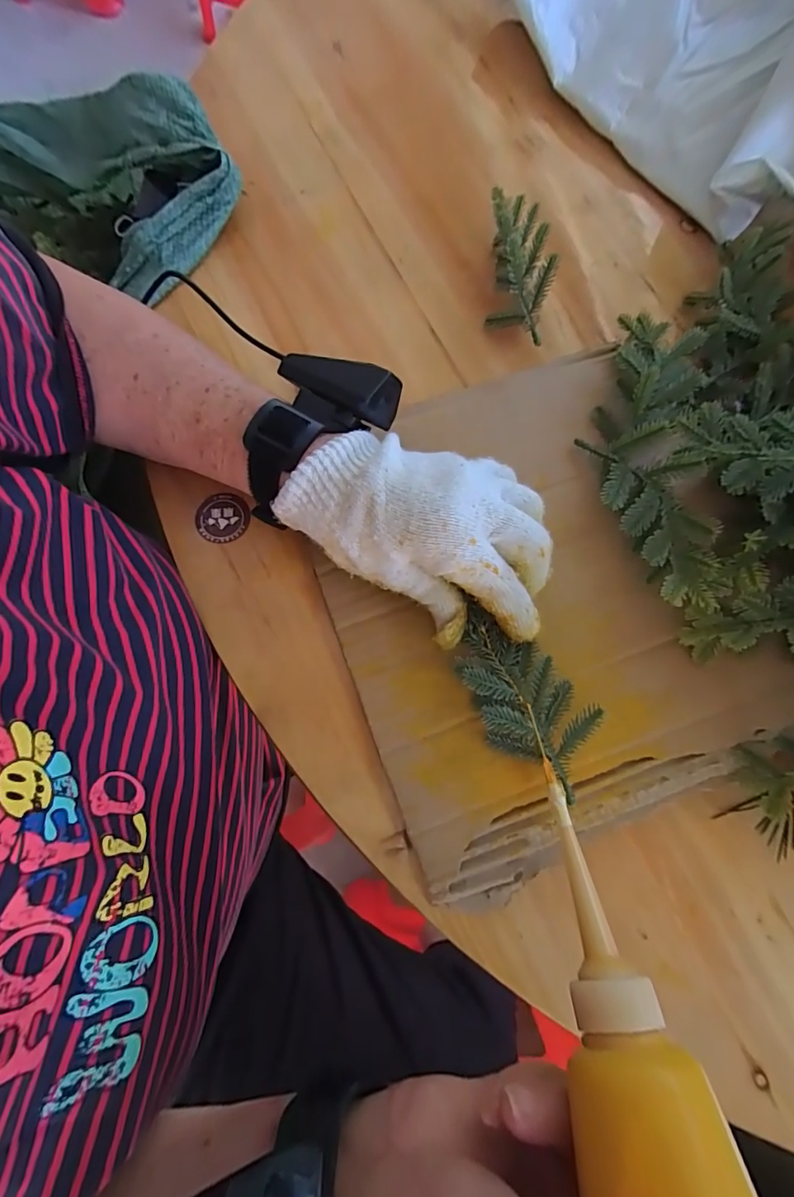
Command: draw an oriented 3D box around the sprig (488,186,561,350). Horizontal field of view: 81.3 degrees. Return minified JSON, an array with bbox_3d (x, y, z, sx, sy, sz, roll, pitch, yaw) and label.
[{"bbox_3d":[0.084,-0.232,0.315,0.036,0.048,0.136,4,77,2],"label":"sprig"}]

